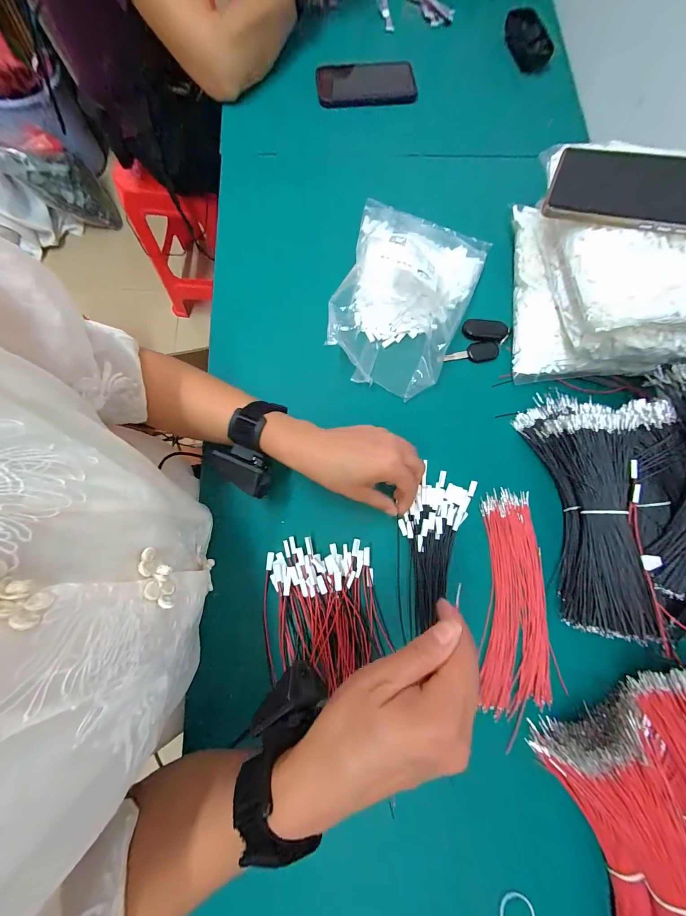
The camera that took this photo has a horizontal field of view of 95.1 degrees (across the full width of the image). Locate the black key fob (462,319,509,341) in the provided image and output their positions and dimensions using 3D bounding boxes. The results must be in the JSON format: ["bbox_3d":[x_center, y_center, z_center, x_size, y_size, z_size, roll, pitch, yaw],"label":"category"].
[{"bbox_3d":[0.192,-0.172,0.423,0.056,0.007,0.028,9,77,13],"label":"black key fob"}]

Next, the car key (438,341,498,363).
[{"bbox_3d":[0.168,-0.142,0.423,0.079,0.010,0.028,1,77,-1],"label":"car key"}]

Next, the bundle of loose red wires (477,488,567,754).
[{"bbox_3d":[0.192,0.159,0.354,0.079,0.009,0.239,2,77,-1],"label":"bundle of loose red wires"}]

